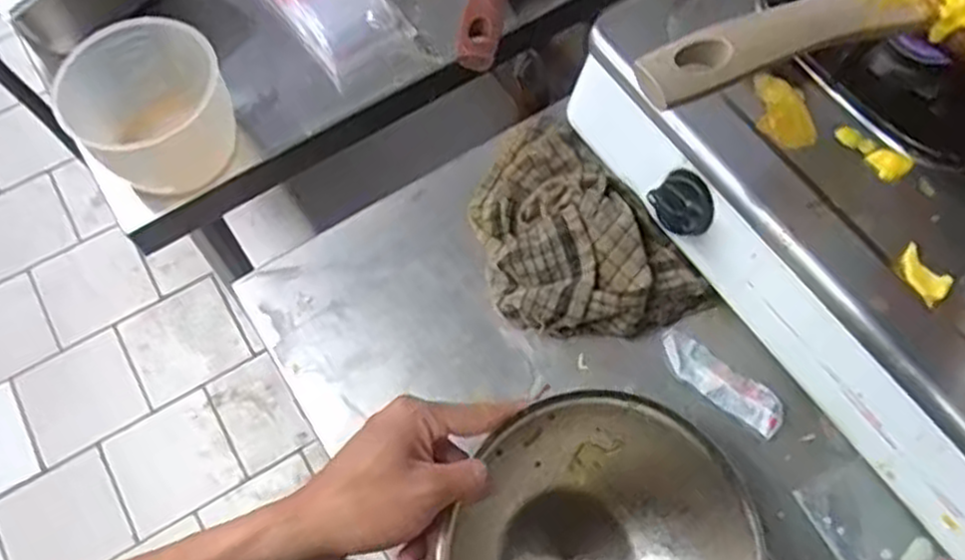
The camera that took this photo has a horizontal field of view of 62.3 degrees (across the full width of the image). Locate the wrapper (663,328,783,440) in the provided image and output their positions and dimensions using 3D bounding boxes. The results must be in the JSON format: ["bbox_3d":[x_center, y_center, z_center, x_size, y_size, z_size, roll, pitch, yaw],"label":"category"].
[{"bbox_3d":[0.170,0.073,0.572,0.096,0.016,0.027,37,71,17],"label":"wrapper"}]

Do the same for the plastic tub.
[{"bbox_3d":[-0.259,-0.134,0.627,0.115,0.090,0.097,-33,68,-13],"label":"plastic tub"}]

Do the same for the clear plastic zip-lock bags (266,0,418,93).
[{"bbox_3d":[-0.136,-0.249,0.710,0.085,0.026,0.143,-35,69,-14],"label":"clear plastic zip-lock bags"}]

